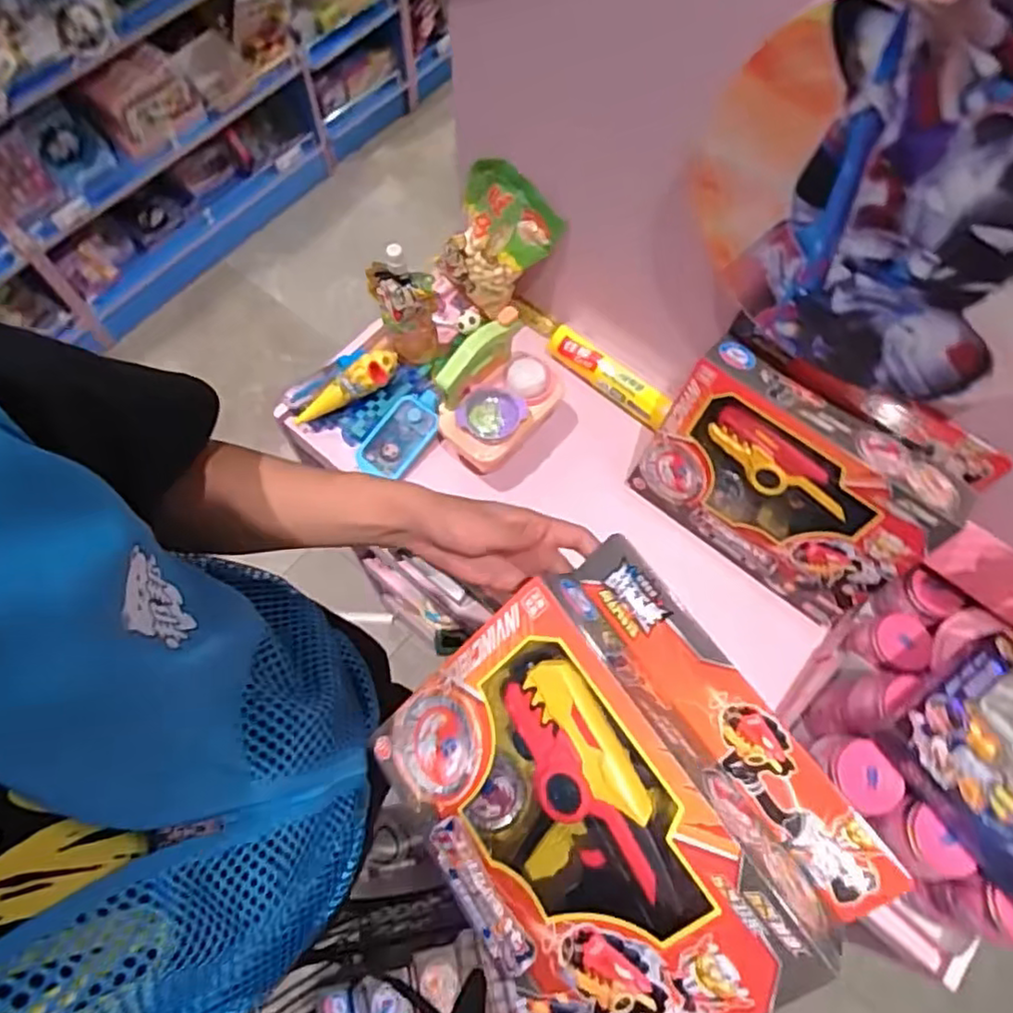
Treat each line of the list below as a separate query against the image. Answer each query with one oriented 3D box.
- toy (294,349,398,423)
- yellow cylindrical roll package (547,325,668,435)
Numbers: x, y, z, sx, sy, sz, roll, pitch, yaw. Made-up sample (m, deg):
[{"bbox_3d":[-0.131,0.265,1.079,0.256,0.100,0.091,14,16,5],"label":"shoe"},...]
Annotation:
[{"bbox_3d":[-0.191,-0.139,0.793,0.137,0.035,0.031,-33,72,5],"label":"toy"},{"bbox_3d":[0.125,-0.161,0.824,0.174,0.028,0.035,38,72,13],"label":"yellow cylindrical roll package"}]

